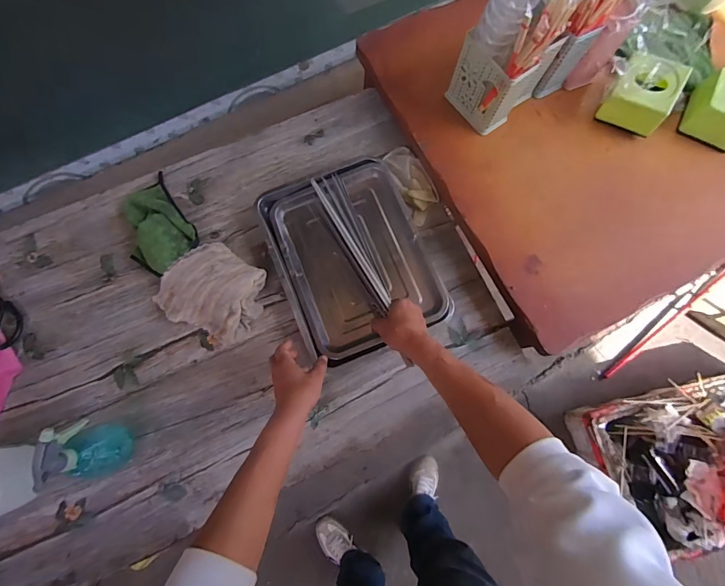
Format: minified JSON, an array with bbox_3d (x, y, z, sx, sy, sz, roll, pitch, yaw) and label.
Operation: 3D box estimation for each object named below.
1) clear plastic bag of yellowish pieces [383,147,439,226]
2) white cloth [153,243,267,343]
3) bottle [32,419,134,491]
[{"bbox_3d":[0.102,-0.230,0.780,0.068,0.025,0.170,-24,76,-5],"label":"clear plastic bag of yellowish pieces"},{"bbox_3d":[-0.282,-0.006,0.703,0.181,0.069,0.163,31,75,13],"label":"white cloth"},{"bbox_3d":[-0.434,0.241,0.579,0.062,0.174,0.080,-14,70,-2],"label":"bottle"}]

